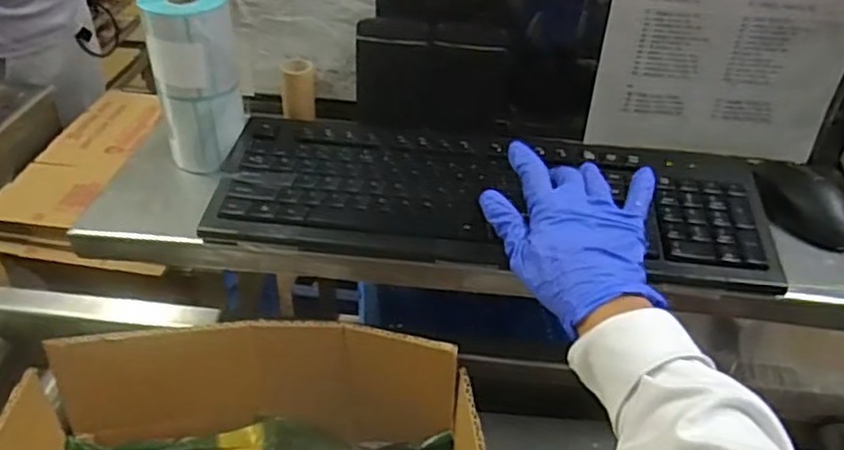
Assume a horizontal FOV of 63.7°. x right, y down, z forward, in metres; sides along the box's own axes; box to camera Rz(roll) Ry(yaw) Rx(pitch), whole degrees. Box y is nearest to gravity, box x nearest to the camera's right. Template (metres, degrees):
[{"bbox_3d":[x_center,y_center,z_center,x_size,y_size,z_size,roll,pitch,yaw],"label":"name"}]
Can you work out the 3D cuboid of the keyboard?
[{"bbox_3d":[0.056,-0.026,0.570,0.444,0.037,0.150,4,37,2],"label":"keyboard"}]

